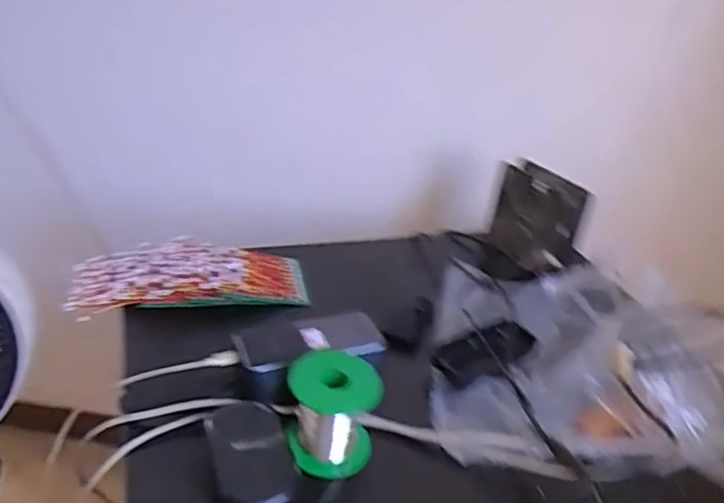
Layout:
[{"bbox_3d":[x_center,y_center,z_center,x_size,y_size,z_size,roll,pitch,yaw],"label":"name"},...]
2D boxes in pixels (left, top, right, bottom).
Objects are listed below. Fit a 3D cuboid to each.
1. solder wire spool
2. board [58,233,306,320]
[{"bbox_3d":[-0.024,0.130,0.491,0.069,0.075,0.068,5,31,-3],"label":"solder wire spool"},{"bbox_3d":[-0.182,0.025,0.657,0.241,0.049,0.083,-3,32,-16],"label":"board"}]

